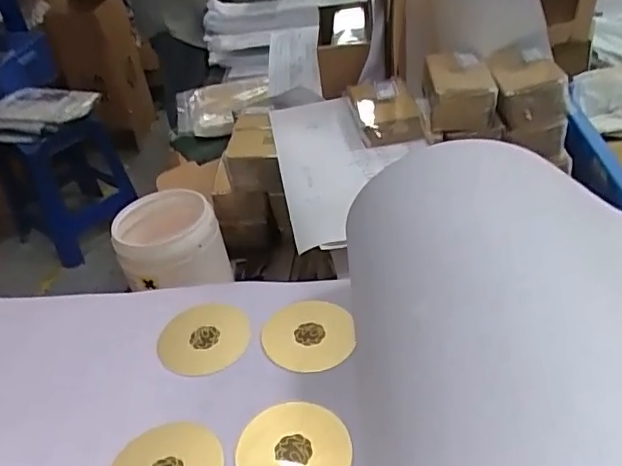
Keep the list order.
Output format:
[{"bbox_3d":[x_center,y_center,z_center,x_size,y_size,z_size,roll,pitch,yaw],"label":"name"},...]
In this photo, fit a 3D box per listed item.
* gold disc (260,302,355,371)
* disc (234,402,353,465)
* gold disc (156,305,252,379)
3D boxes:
[{"bbox_3d":[-0.002,0.065,0.366,0.057,0.008,0.051,-5,37,2],"label":"gold disc"},{"bbox_3d":[-0.008,0.114,0.298,0.056,0.009,0.056,-4,37,3],"label":"disc"},{"bbox_3d":[-0.069,0.067,0.369,0.056,0.006,0.056,-5,42,4],"label":"gold disc"}]

